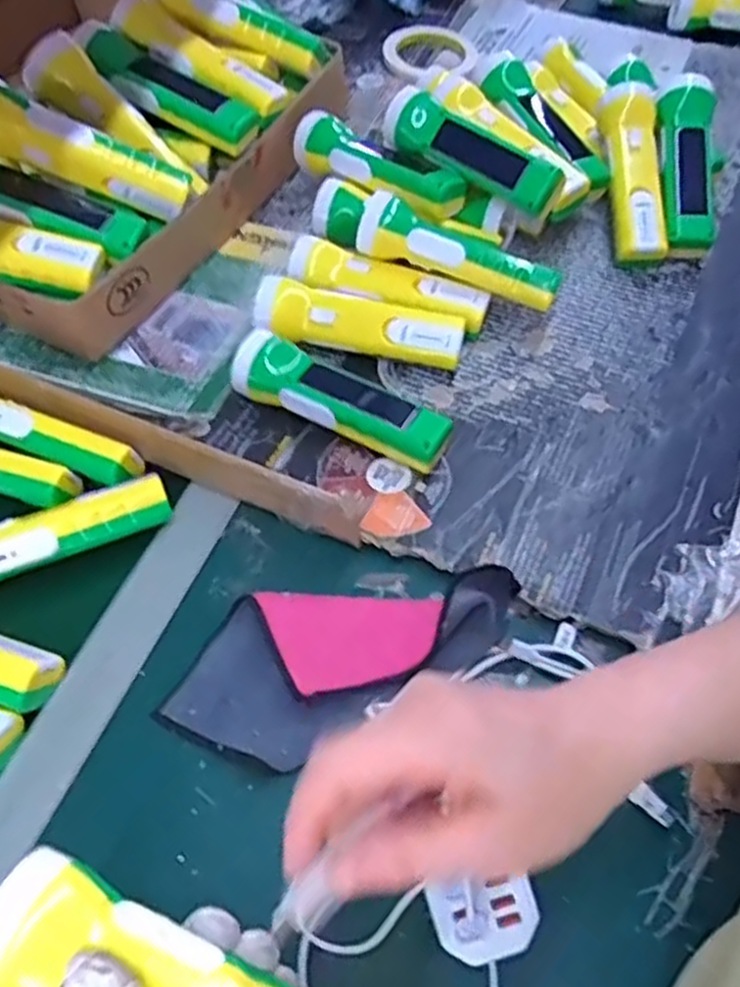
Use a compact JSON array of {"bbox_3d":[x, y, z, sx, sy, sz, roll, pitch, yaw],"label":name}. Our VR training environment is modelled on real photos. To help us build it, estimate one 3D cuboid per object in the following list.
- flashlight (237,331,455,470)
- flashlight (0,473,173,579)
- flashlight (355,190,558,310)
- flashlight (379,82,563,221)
[{"bbox_3d":[-0.023,-0.069,0.579,0.171,0.041,0.047,22,60,16],"label":"flashlight"},{"bbox_3d":[-0.221,0.030,0.532,0.166,0.042,0.041,-23,59,-12],"label":"flashlight"},{"bbox_3d":[0.071,-0.194,0.618,0.172,0.039,0.042,21,60,15],"label":"flashlight"},{"bbox_3d":[0.081,-0.290,0.651,0.174,0.035,0.042,36,65,23],"label":"flashlight"}]

